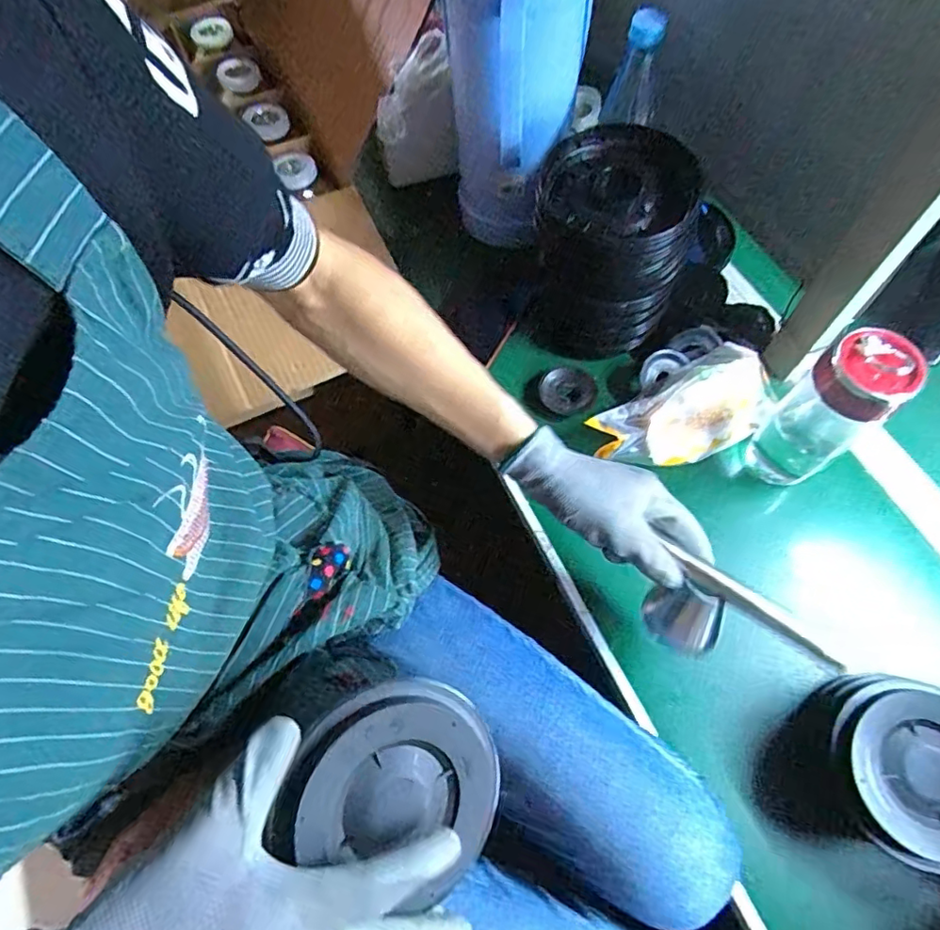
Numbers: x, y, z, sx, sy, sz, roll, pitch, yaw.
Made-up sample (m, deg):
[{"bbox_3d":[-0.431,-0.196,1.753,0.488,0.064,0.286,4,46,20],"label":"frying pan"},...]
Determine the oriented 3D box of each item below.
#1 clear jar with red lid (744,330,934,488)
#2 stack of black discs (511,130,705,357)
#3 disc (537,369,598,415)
[{"bbox_3d":[0.315,-0.044,0.505,0.057,0.174,0.069,-35,68,-14],"label":"clear jar with red lid"},{"bbox_3d":[0.135,-0.218,0.587,0.144,0.173,0.143,7,65,4],"label":"stack of black discs"},{"bbox_3d":[0.105,-0.080,0.609,0.052,0.056,0.007,51,32,-8],"label":"disc"}]

